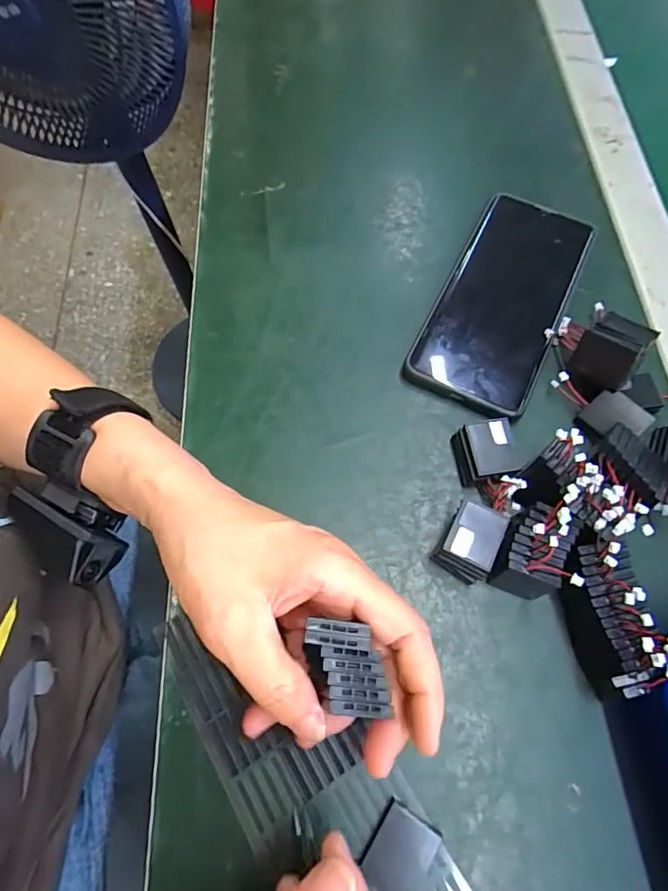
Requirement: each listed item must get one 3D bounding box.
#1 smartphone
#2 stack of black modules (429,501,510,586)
[{"bbox_3d":[0.110,-0.095,0.320,0.075,0.014,0.160,25,70,10],"label":"smartphone"},{"bbox_3d":[0.070,0.050,0.255,0.027,0.025,0.034,24,69,10],"label":"stack of black modules"}]

